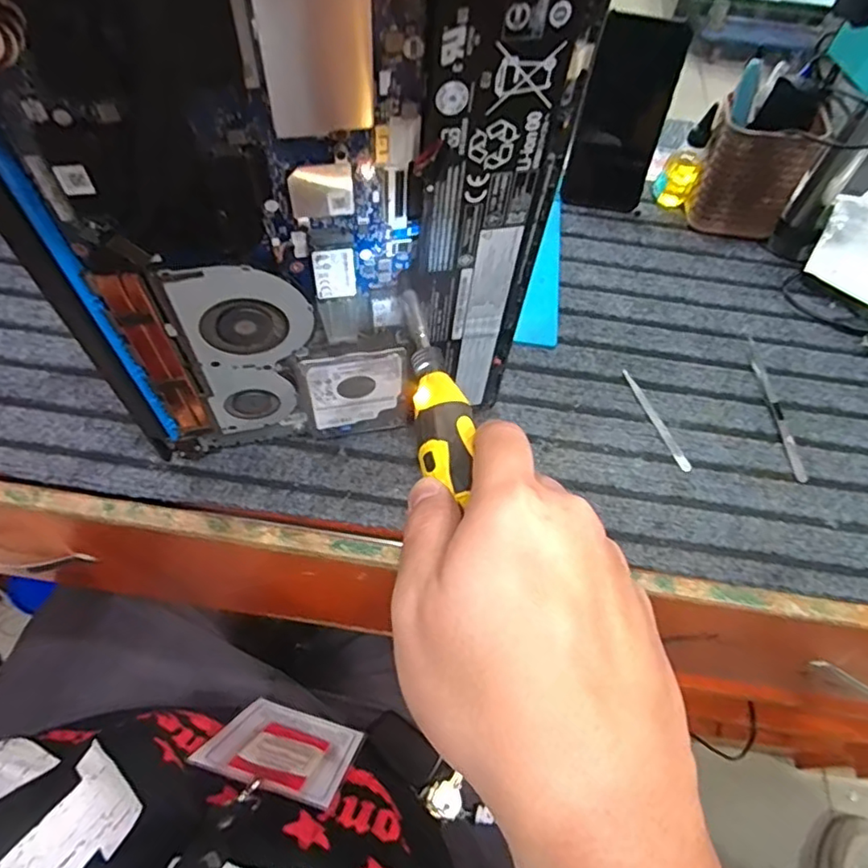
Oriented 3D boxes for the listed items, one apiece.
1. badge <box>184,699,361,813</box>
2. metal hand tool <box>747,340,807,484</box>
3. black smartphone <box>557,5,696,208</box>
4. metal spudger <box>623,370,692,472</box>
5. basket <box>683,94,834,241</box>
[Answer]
[{"bbox_3d":[-0.104,0.222,0.424,0.092,0.130,0.004,17,83,6],"label":"badge"},{"bbox_3d":[0.280,-0.024,0.488,0.010,0.004,0.137,-1,58,-4],"label":"metal hand tool"},{"bbox_3d":[0.178,-0.297,0.562,0.080,0.161,0.008,11,44,4],"label":"black smartphone"},{"bbox_3d":[0.179,-0.013,0.479,0.009,0.004,0.099,-17,61,-13],"label":"metal spudger"},{"bbox_3d":[0.304,-0.251,0.572,0.092,0.107,0.071,21,59,10],"label":"basket"}]

